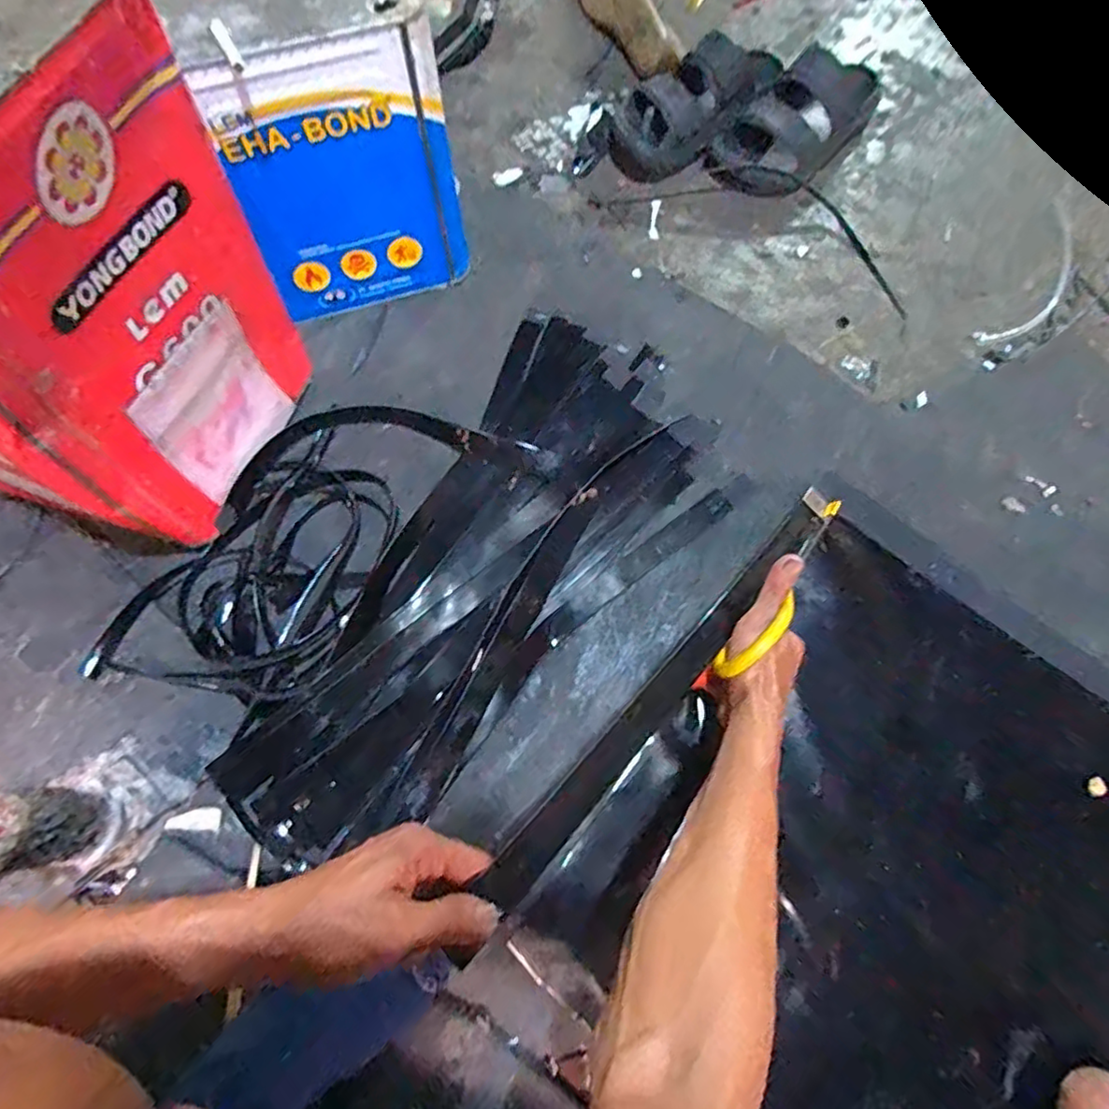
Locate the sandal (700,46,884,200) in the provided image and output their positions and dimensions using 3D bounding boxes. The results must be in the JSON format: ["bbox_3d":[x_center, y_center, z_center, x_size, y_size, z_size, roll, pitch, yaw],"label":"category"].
[{"bbox_3d":[0.301,-0.536,0.773,0.233,0.069,0.107,-42,76,-14],"label":"sandal"}]

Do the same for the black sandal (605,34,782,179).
[{"bbox_3d":[0.162,-0.567,0.771,0.219,0.063,0.127,-42,76,-14],"label":"black sandal"}]

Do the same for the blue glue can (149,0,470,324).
[{"bbox_3d":[-0.230,-0.431,0.621,0.206,0.276,0.247,-18,71,-8],"label":"blue glue can"}]

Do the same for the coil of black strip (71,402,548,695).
[{"bbox_3d":[-0.224,-0.022,0.588,0.206,0.029,0.413,42,75,13],"label":"coil of black strip"}]

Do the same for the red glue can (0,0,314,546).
[{"bbox_3d":[-0.388,-0.204,0.472,0.250,0.351,0.266,21,71,6],"label":"red glue can"}]

